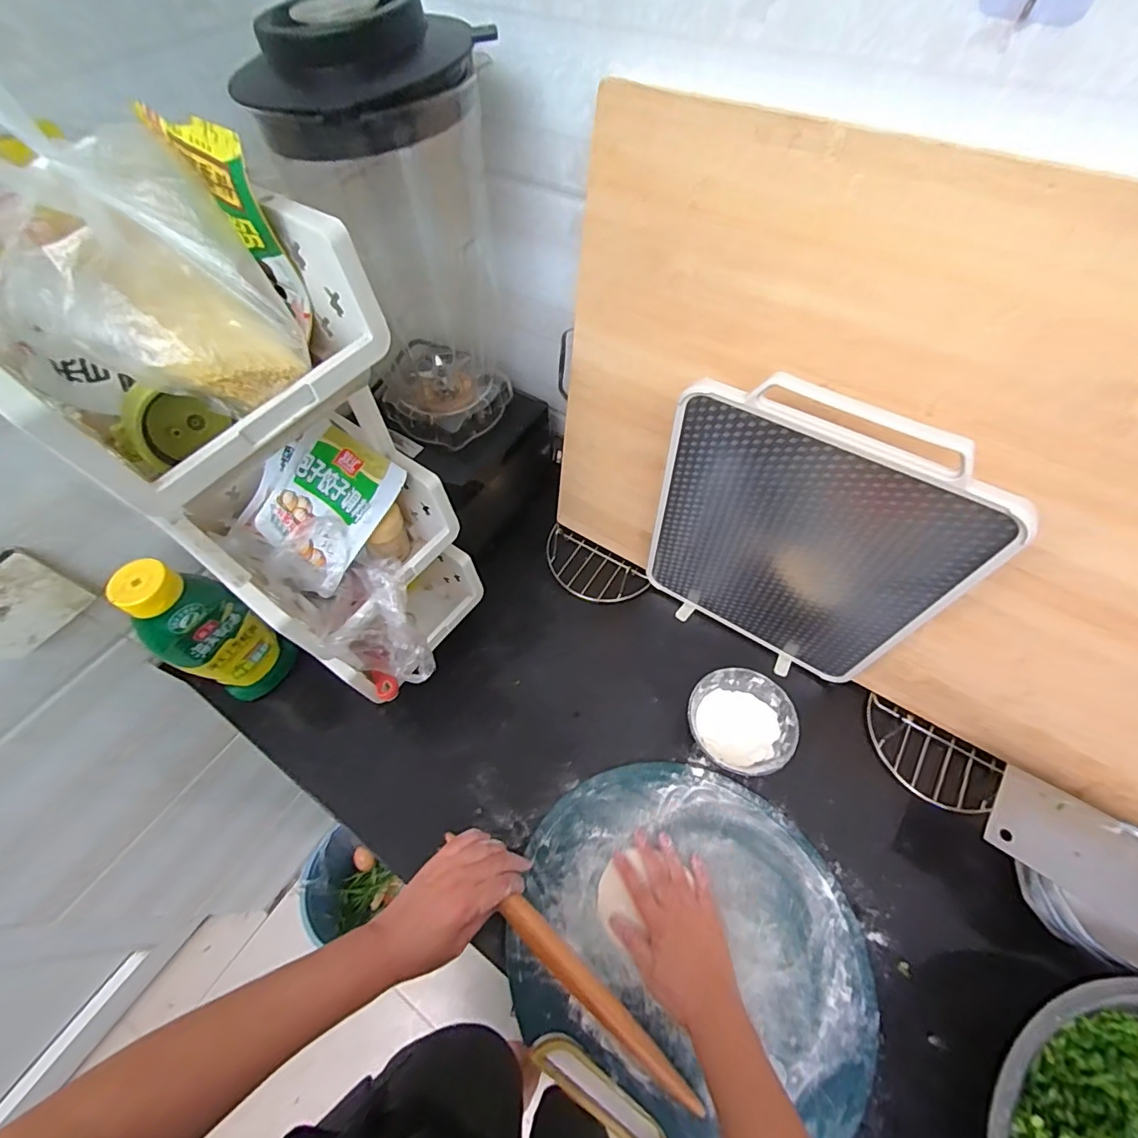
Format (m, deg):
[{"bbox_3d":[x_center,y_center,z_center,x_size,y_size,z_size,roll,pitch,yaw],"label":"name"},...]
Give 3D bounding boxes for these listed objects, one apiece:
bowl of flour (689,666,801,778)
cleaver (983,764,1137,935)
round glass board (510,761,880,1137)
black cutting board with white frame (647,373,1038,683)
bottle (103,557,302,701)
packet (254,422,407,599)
[{"bbox_3d":[0.205,0.185,0.614,0.119,0.046,0.115,-1,58,1],"label":"bowl of flour"},{"bbox_3d":[0.540,0.296,0.457,0.277,0.029,0.091,34,65,20],"label":"cleaver"},{"bbox_3d":[0.119,0.377,0.516,0.351,0.012,0.317,31,64,19],"label":"round glass board"},{"bbox_3d":[0.225,-0.017,0.535,0.283,0.379,0.019,32,64,19],"label":"black cutting board with white frame"},{"bbox_3d":[-0.403,0.078,0.581,0.067,0.238,0.067,-5,58,-2],"label":"bottle"},{"bbox_3d":[-0.257,-0.068,0.522,0.131,0.031,0.161,40,101,13],"label":"packet"}]

